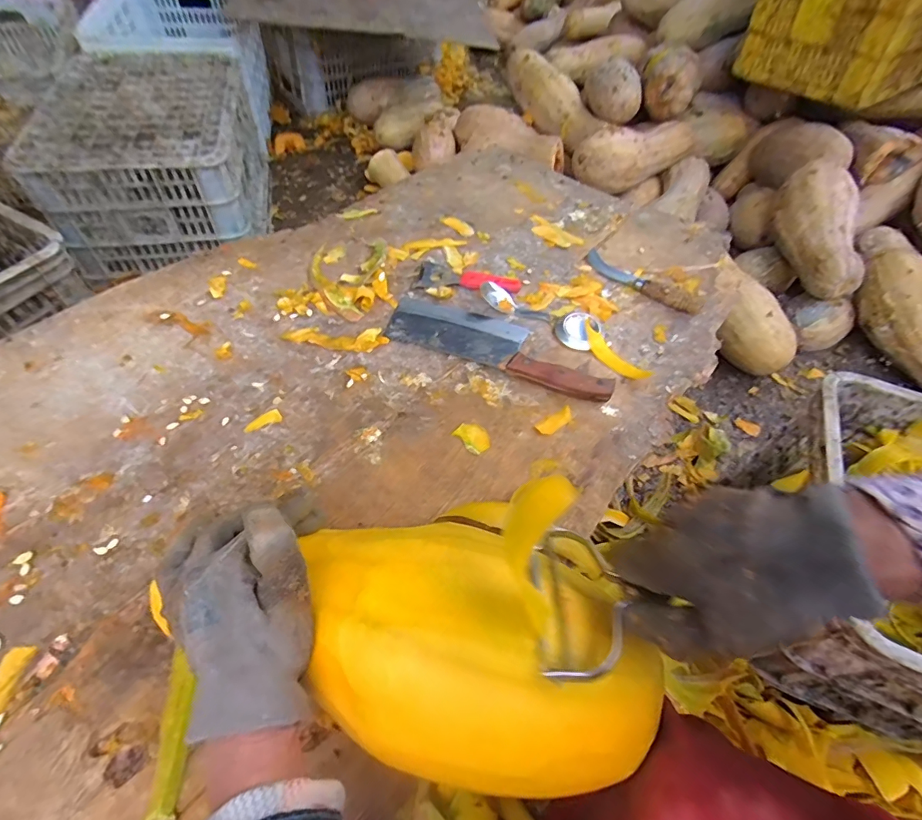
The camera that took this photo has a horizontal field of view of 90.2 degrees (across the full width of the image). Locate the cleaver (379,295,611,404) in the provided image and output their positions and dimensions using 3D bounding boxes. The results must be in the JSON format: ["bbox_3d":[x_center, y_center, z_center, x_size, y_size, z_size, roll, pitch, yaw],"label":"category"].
[{"bbox_3d":[0.049,-0.091,0.583,0.289,0.030,0.088,21,58,8],"label":"cleaver"}]

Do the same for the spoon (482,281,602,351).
[{"bbox_3d":[0.108,-0.136,0.621,0.162,0.025,0.054,30,60,14],"label":"spoon"}]

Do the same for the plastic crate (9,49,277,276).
[{"bbox_3d":[-0.601,-0.503,0.941,0.317,0.240,0.417,-6,55,-10],"label":"plastic crate"}]

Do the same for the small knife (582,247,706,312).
[{"bbox_3d":[0.262,-0.191,0.666,0.180,0.034,0.042,35,61,17],"label":"small knife"}]

